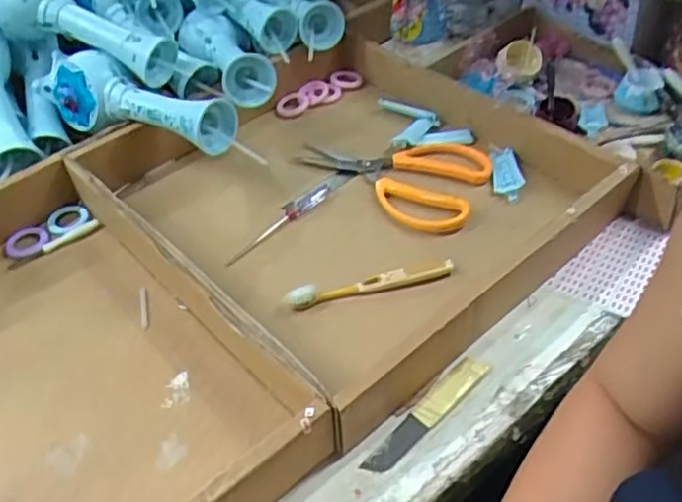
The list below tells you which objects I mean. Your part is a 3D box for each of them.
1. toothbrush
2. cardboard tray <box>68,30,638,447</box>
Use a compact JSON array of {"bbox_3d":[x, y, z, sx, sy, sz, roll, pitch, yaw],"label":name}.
[{"bbox_3d":[0.024,0.025,0.535,0.136,0.017,0.012,-12,46,-9],"label":"toothbrush"},{"bbox_3d":[0.005,-0.069,0.604,0.349,0.049,0.379,-34,53,-27],"label":"cardboard tray"}]

